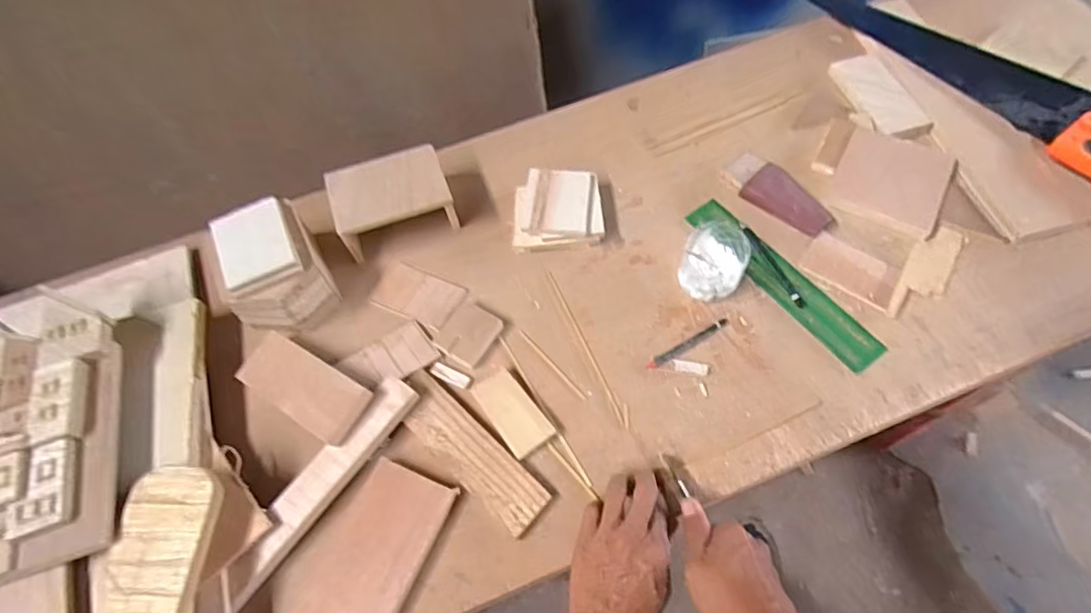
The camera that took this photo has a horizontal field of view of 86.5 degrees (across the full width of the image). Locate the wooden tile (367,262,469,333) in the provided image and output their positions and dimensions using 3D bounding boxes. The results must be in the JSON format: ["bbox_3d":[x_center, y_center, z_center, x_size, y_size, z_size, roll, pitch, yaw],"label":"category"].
[{"bbox_3d":[-0.145,-0.013,0.663,0.095,0.005,0.060,23,66,15],"label":"wooden tile"}]

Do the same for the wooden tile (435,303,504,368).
[{"bbox_3d":[-0.082,0.028,0.630,0.056,0.004,0.061,31,68,18],"label":"wooden tile"}]

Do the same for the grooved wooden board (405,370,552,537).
[{"bbox_3d":[-0.076,0.139,0.574,0.186,0.007,0.053,40,71,21],"label":"grooved wooden board"}]

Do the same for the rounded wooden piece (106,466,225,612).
[{"bbox_3d":[-0.329,0.221,0.486,0.075,0.021,0.166,-2,61,6],"label":"rounded wooden piece"}]

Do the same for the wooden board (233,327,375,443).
[{"bbox_3d":[-0.247,0.079,0.589,0.154,0.012,0.061,25,67,25],"label":"wooden board"}]

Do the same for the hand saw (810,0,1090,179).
[{"bbox_3d":[0.563,-0.306,0.741,0.124,0.045,0.526,-34,65,-14],"label":"hand saw"}]

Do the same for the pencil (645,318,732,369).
[{"bbox_3d":[0.152,0.040,0.616,0.104,0.007,0.010,-29,64,-11],"label":"pencil"}]

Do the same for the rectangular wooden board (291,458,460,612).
[{"bbox_3d":[-0.162,0.238,0.514,0.084,0.015,0.192,21,65,14],"label":"rectangular wooden board"}]

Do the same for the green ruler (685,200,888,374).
[{"bbox_3d":[0.263,-0.032,0.648,0.047,0.008,0.251,-36,67,-13],"label":"green ruler"}]

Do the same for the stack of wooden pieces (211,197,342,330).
[{"bbox_3d":[-0.299,-0.041,0.634,0.101,0.092,0.119,-29,64,-11],"label":"stack of wooden pieces"}]

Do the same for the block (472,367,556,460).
[{"bbox_3d":[-0.034,0.107,0.596,0.046,0.007,0.091,-34,65,-14],"label":"block"}]

